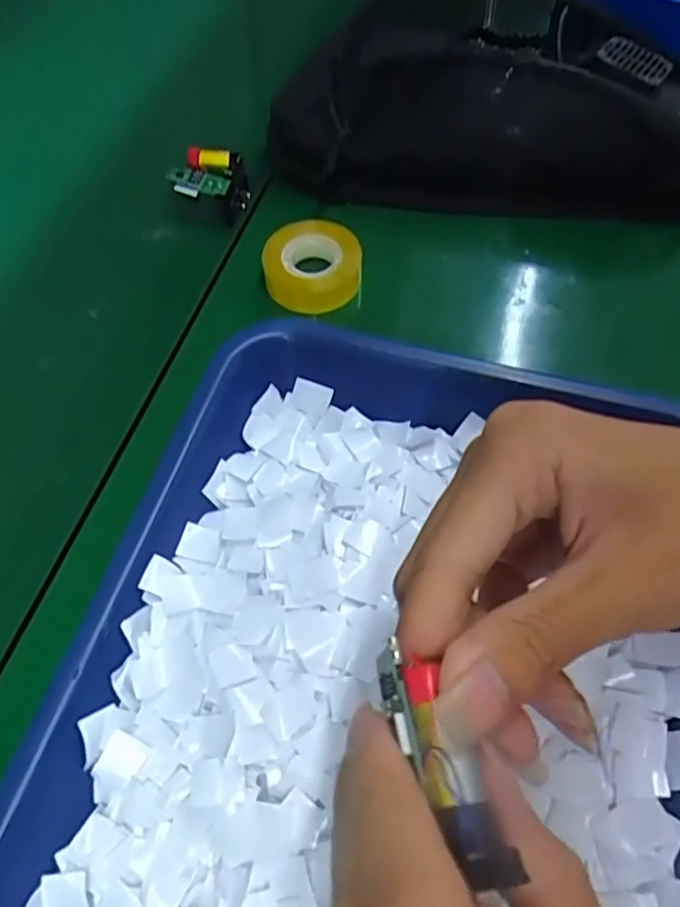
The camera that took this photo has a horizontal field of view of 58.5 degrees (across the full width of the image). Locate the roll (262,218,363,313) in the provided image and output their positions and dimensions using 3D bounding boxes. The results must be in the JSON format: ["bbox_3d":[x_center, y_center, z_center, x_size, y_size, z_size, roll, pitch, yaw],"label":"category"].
[{"bbox_3d":[-0.016,-0.112,0.360,0.054,0.022,0.050,1,61,-2],"label":"roll"}]

